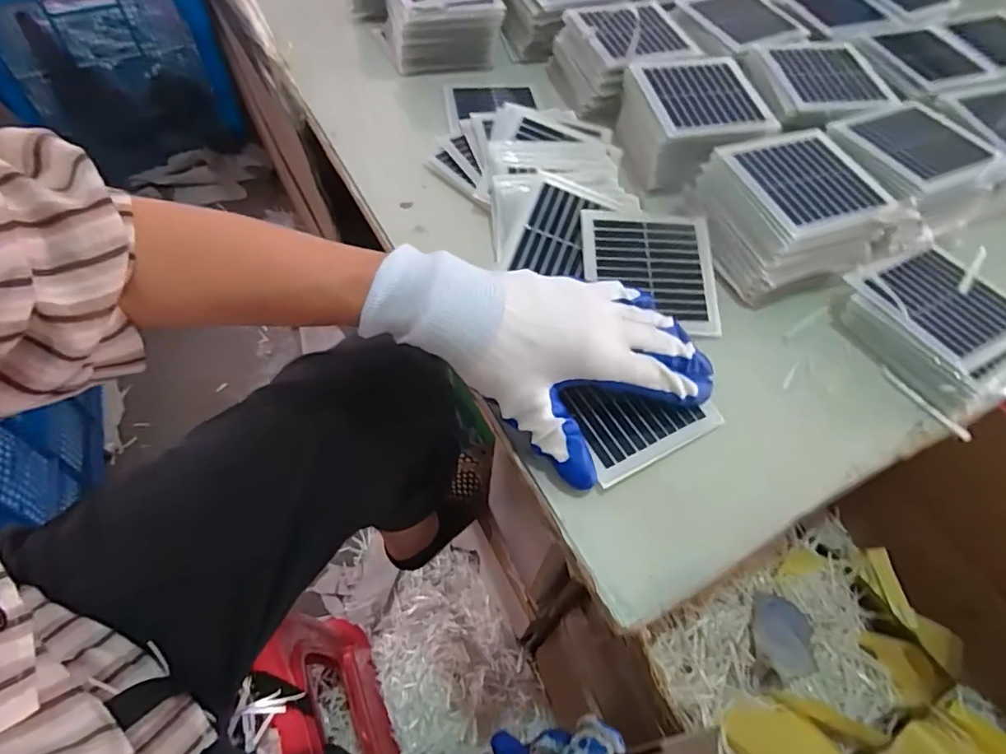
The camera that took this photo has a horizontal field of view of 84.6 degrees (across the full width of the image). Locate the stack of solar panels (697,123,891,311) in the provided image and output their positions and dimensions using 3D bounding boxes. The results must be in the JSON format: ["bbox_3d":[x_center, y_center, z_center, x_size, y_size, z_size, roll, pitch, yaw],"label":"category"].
[{"bbox_3d":[0.209,-0.120,0.414,0.108,0.067,0.105,-16,59,-14],"label":"stack of solar panels"}]

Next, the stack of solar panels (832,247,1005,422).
[{"bbox_3d":[0.300,-0.033,0.382,0.108,0.032,0.113,-18,59,-15],"label":"stack of solar panels"}]

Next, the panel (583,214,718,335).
[{"bbox_3d":[0.106,-0.075,0.397,0.094,0.005,0.092,1,75,-4],"label":"panel"}]

